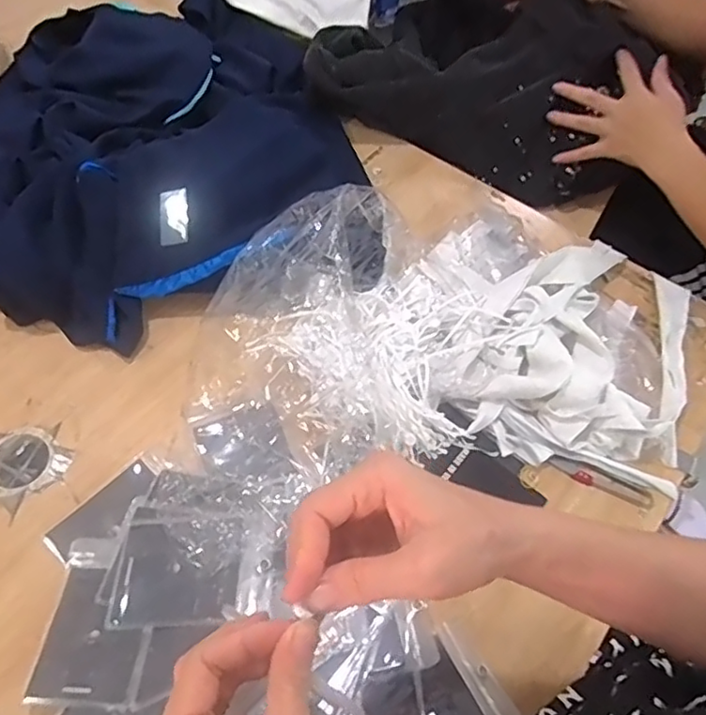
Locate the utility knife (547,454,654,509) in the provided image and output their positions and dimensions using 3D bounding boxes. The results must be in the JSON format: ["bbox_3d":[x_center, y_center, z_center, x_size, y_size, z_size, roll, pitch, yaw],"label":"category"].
[{"bbox_3d":[0.235,0.116,0.577,0.098,0.004,0.020,22,85,9],"label":"utility knife"}]

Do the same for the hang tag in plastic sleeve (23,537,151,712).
[{"bbox_3d":[-0.202,0.208,0.488,0.084,0.008,0.132,-5,51,3],"label":"hang tag in plastic sleeve"}]

